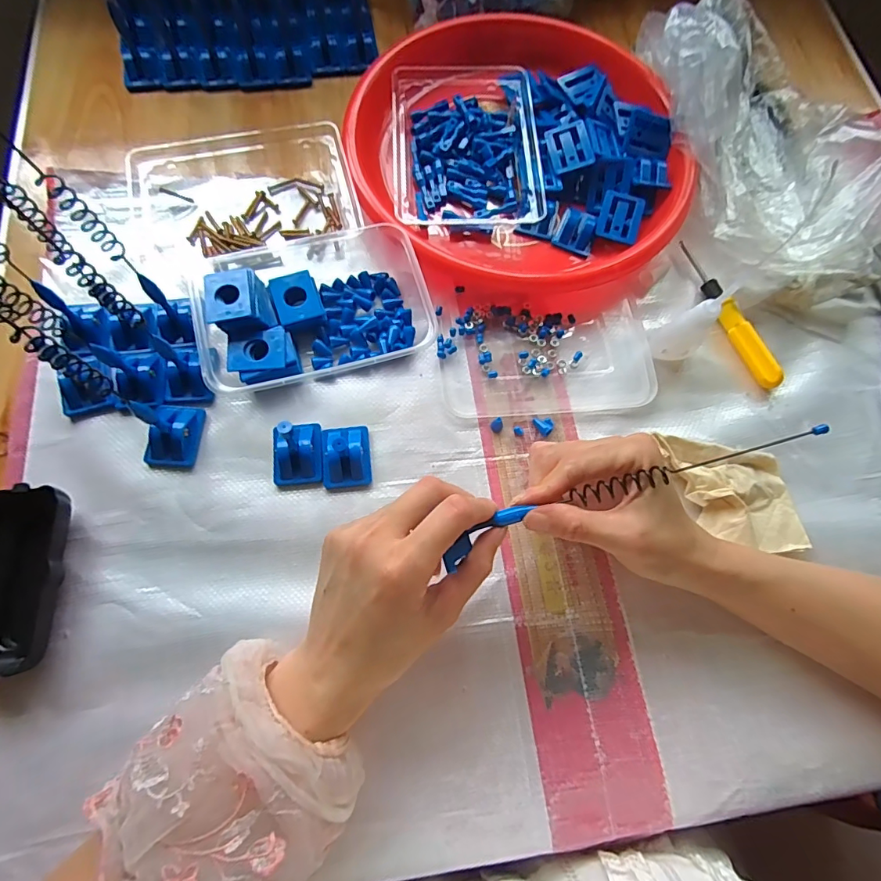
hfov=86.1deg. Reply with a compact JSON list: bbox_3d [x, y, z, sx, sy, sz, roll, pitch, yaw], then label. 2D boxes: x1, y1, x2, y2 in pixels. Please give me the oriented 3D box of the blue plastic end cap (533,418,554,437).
[{"bbox_3d":[0.080,-0.013,0.360,0.013,0.004,0.017,-30,75,-12],"label":"blue plastic end cap"}]

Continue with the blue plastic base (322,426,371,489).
[{"bbox_3d":[-0.068,0.010,0.338,0.033,0.020,0.044,-4,72,-4],"label":"blue plastic base"}]

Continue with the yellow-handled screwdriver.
[{"bbox_3d":[0.237,-0.108,0.389,0.015,0.021,0.144,-16,73,-8],"label":"yellow-handled screwdriver"}]

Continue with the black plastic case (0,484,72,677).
[{"bbox_3d":[-0.266,0.086,0.295,0.056,0.026,0.107,-3,72,-4],"label":"black plastic case"}]

